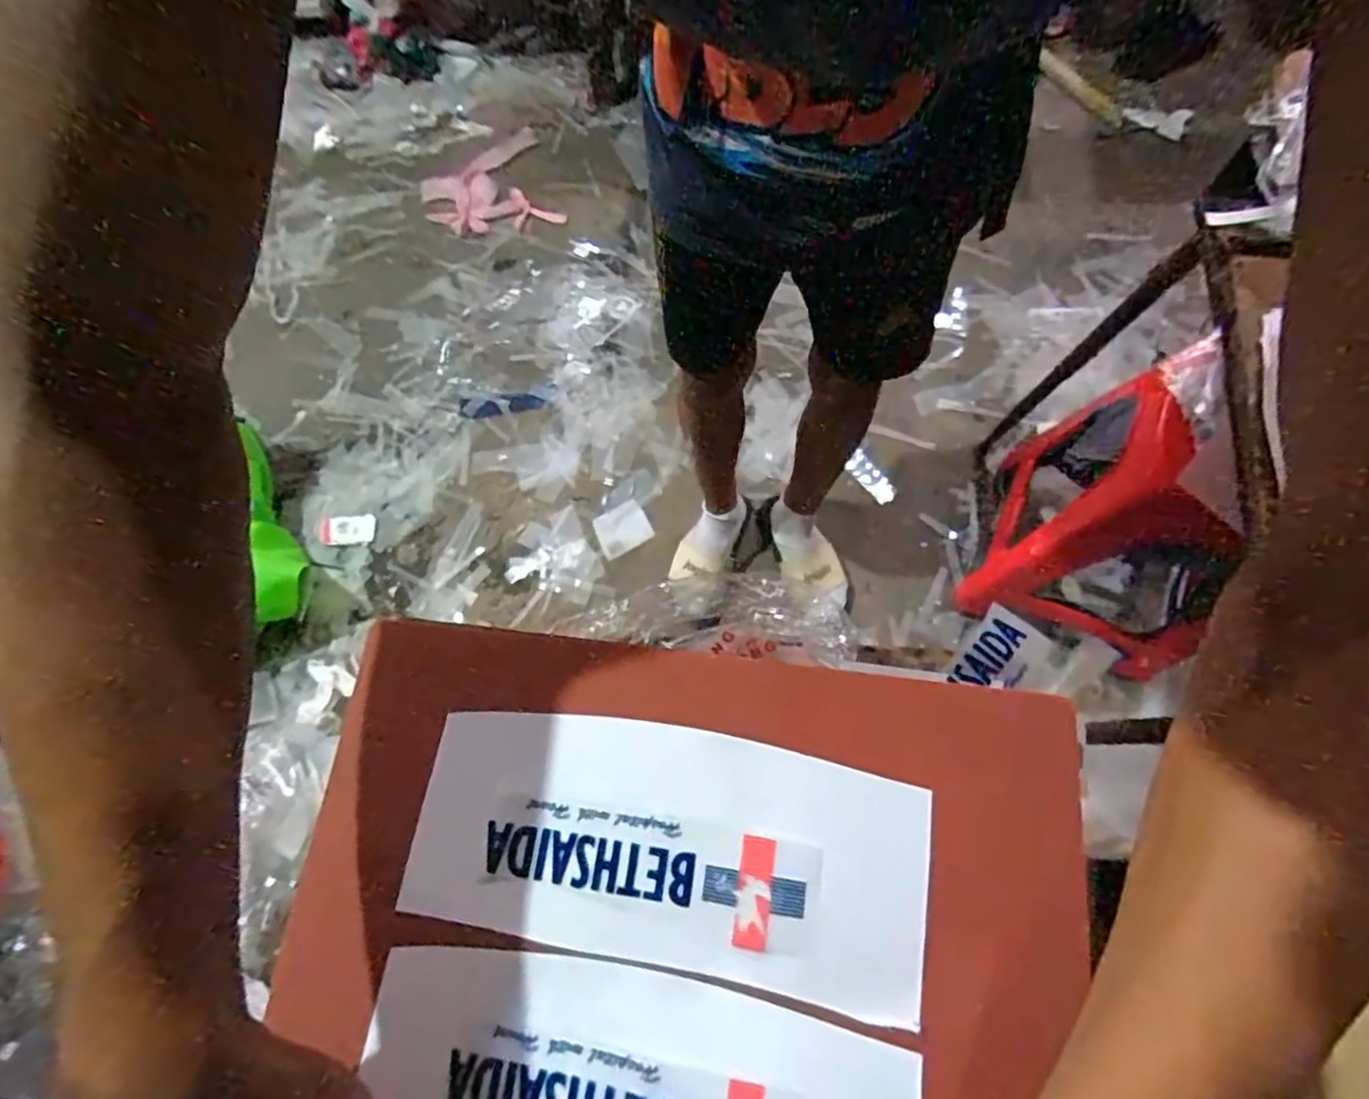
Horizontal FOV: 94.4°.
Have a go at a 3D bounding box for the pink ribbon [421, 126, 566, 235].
[{"bbox_3d":[-0.481,-0.879,1.535,0.302,0.033,0.287,-20,74,-4],"label":"pink ribbon"}]

